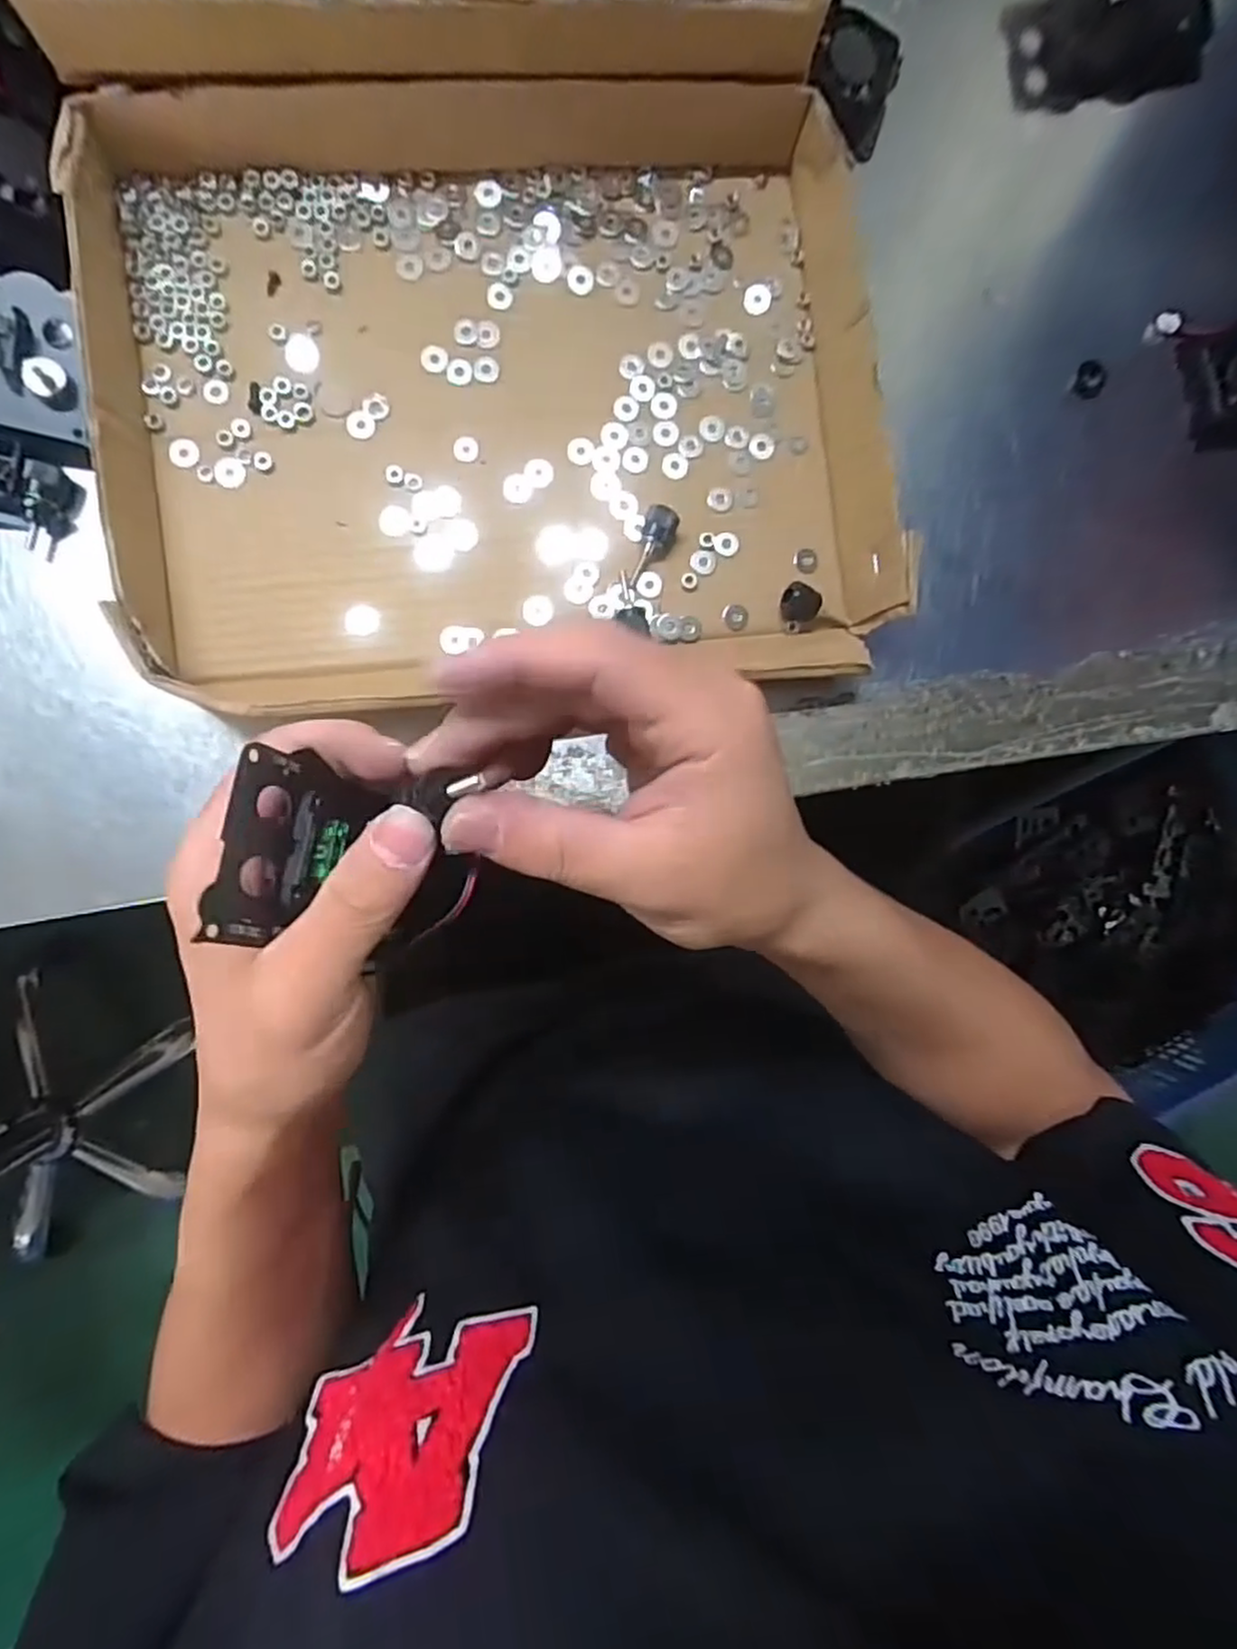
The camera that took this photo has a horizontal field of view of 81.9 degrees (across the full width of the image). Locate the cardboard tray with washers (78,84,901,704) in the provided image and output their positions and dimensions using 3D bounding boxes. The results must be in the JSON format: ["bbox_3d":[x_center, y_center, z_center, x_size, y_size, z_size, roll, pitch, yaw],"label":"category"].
[{"bbox_3d":[-0.048,-0.187,0.306,0.323,0.036,0.267,-6,93,-6],"label":"cardboard tray with washers"}]

